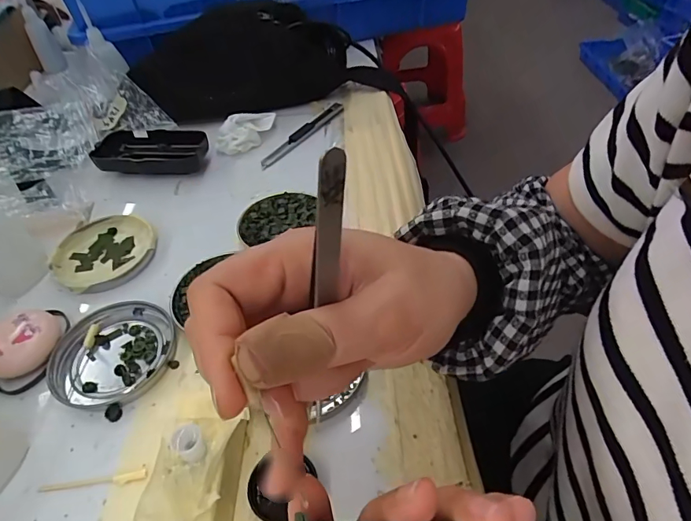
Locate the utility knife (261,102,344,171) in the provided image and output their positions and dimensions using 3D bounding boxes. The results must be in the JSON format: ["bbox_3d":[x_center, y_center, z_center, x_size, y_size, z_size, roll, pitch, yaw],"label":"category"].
[{"bbox_3d":[-0.045,-0.138,0.479,0.015,0.007,0.132,26,54,26],"label":"utility knife"}]

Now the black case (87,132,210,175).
[{"bbox_3d":[-0.195,-0.106,0.451,0.110,0.025,0.049,-1,47,4],"label":"black case"}]

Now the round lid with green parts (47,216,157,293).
[{"bbox_3d":[-0.200,-0.008,0.370,0.079,0.013,0.077,-2,47,3],"label":"round lid with green parts"}]

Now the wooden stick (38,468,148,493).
[{"bbox_3d":[-0.139,0.122,0.246,0.059,0.004,0.006,-8,47,-3],"label":"wooden stick"}]

